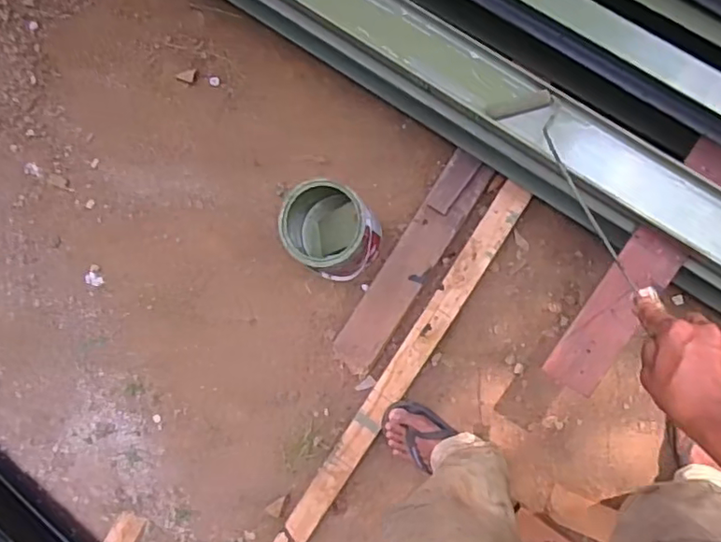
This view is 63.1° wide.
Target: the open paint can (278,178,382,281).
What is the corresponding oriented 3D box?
[{"bbox_3d":[-0.053,-0.082,1.185,0.190,0.189,0.165,44,94,9],"label":"open paint can"}]

